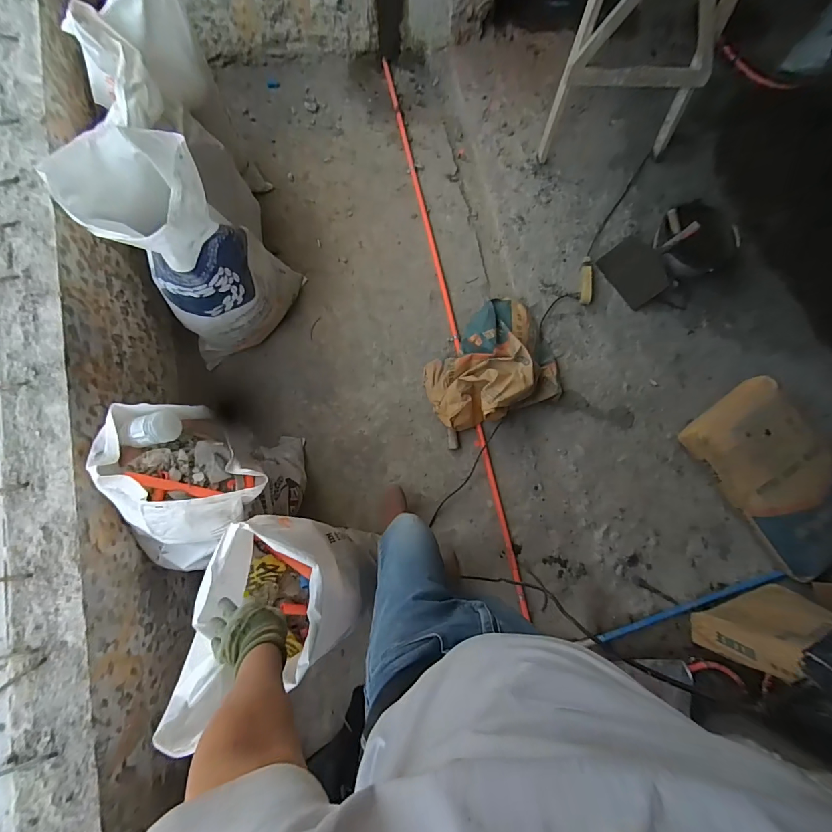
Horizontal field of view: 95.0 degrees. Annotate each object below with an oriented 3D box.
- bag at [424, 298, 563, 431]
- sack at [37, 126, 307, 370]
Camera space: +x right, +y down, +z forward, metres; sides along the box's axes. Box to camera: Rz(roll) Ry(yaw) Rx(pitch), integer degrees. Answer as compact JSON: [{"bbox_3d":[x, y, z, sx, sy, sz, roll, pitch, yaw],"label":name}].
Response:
[{"bbox_3d":[0.266,-0.210,1.371,0.498,0.172,0.420,-20,80,-9],"label":"bag"},{"bbox_3d":[-0.570,-0.412,1.042,0.358,0.627,0.318,-24,81,-9],"label":"sack"}]

